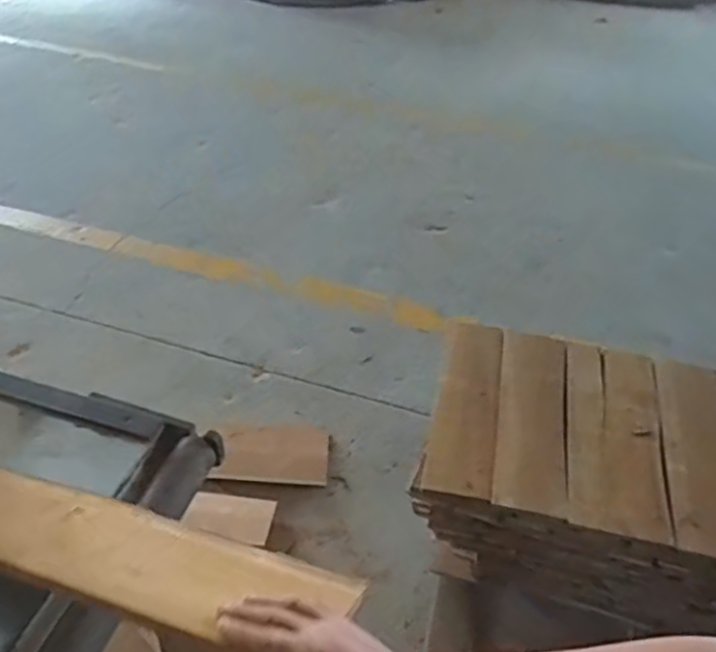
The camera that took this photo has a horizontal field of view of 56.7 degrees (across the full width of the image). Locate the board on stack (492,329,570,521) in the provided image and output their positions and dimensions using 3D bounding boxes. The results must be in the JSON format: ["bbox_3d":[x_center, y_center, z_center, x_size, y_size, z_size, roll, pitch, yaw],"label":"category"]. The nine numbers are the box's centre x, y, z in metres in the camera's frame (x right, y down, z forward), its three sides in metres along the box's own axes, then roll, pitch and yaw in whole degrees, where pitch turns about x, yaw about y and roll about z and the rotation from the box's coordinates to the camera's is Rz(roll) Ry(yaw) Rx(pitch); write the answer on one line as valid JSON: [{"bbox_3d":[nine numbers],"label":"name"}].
[{"bbox_3d":[0.366,0.176,1.389,0.139,0.019,0.453,10,43,8],"label":"board on stack"}]

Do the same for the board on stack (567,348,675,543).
[{"bbox_3d":[0.526,0.215,1.365,0.180,0.043,0.454,9,43,8],"label":"board on stack"}]

